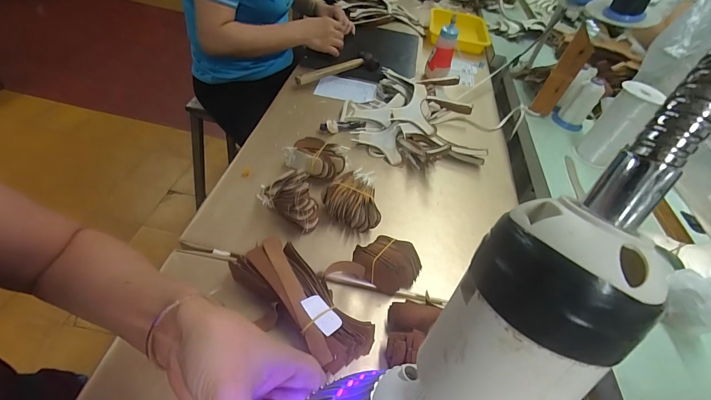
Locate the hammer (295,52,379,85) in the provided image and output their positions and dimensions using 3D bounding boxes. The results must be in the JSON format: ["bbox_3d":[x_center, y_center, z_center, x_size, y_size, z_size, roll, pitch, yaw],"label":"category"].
[{"bbox_3d":[-0.050,-0.320,0.831,0.219,0.048,0.064,-16,53,-24],"label":"hammer"}]

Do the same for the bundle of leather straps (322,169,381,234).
[{"bbox_3d":[-0.009,0.004,0.538,0.086,0.050,0.098,1,48,-10],"label":"bundle of leather straps"}]

